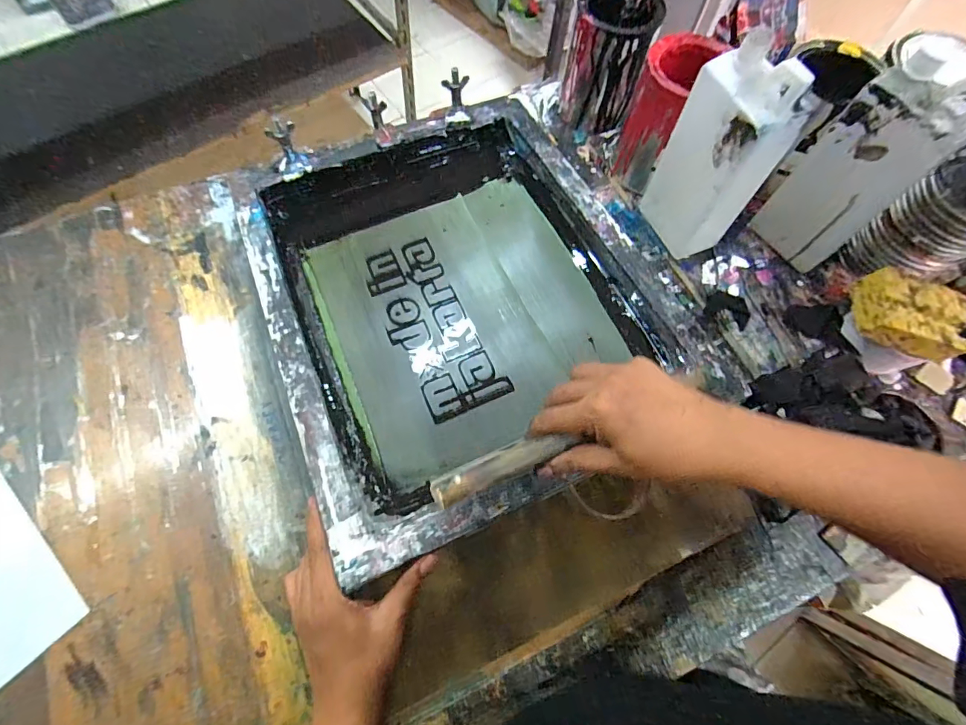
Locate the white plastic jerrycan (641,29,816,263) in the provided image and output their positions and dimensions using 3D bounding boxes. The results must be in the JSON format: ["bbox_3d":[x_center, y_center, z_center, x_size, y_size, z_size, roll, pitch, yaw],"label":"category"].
[{"bbox_3d":[0.246,-0.215,0.474,0.067,0.213,0.106,-20,69,-10],"label":"white plastic jerrycan"}]

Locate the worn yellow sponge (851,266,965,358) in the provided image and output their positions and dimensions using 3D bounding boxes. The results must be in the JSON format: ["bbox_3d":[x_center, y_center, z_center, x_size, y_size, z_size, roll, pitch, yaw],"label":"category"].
[{"bbox_3d":[0.440,-0.049,0.457,0.096,0.030,0.077,17,67,5],"label":"worn yellow sponge"}]

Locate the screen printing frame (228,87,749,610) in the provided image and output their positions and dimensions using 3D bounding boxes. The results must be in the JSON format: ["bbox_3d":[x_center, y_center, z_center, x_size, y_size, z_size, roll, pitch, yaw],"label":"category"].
[{"bbox_3d":[-0.027,-0.089,0.507,0.414,0.063,0.494,-23,69,-12],"label":"screen printing frame"}]

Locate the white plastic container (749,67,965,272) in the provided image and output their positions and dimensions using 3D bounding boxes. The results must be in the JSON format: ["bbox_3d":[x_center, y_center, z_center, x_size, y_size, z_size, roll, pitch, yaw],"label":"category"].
[{"bbox_3d":[0.393,-0.198,0.475,0.064,0.200,0.103,-39,73,-17],"label":"white plastic container"}]

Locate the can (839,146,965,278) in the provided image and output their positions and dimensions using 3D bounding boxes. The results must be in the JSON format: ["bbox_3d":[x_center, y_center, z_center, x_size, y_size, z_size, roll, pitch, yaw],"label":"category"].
[{"bbox_3d":[0.508,-0.156,0.498,0.096,0.129,0.091,-33,72,-15],"label":"can"}]

